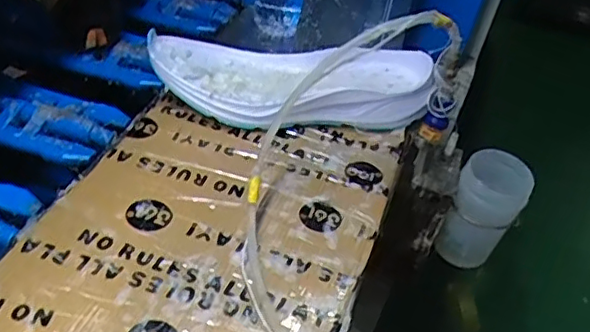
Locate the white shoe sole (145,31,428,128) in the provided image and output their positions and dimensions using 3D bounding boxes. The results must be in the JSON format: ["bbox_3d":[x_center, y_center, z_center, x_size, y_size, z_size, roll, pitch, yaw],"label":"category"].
[{"bbox_3d":[-0.004,-0.080,0.586,0.258,0.061,0.121,-4,42,-17],"label":"white shoe sole"}]

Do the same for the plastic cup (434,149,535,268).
[{"bbox_3d":[0.206,0.050,0.669,0.073,0.123,0.064,23,44,13],"label":"plastic cup"}]

